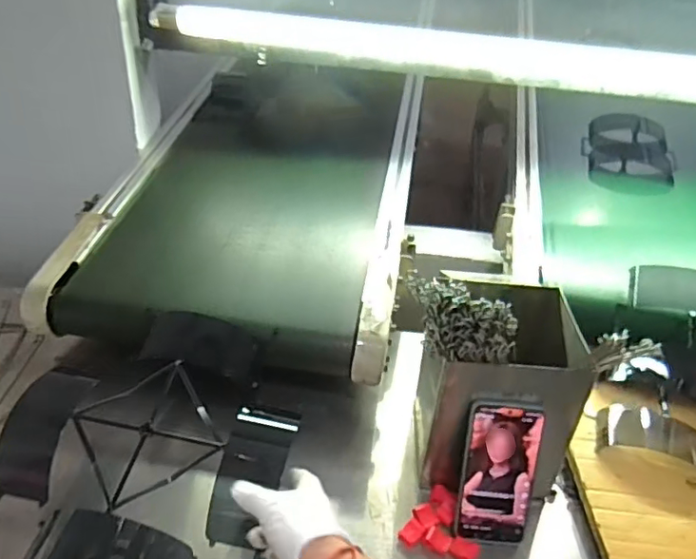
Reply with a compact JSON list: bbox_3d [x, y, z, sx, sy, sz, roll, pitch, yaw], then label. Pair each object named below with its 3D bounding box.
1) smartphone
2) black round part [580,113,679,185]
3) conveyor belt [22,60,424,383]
[{"bbox_3d":[0.159,0.207,0.594,0.075,0.160,0.016,5,13,4],"label":"smartphone"},{"bbox_3d":[0.543,-0.260,1.079,0.169,0.065,0.172,9,55,7],"label":"black round part"},{"bbox_3d":[-0.134,-0.184,0.999,0.486,0.213,0.749,8,33,4],"label":"conveyor belt"}]

